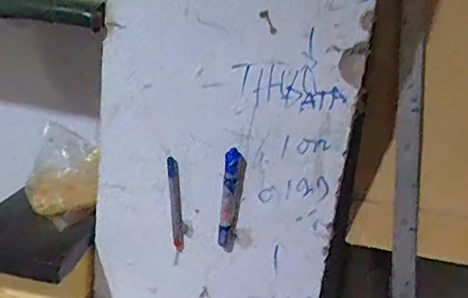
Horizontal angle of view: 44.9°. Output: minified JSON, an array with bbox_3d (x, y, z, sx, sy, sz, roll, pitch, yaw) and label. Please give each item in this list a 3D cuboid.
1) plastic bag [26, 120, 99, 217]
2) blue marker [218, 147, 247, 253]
[{"bbox_3d":[-0.268,0.034,0.891,0.106,0.079,0.190,1,19,-18],"label":"plastic bag"},{"bbox_3d":[-0.004,0.068,0.739,0.024,0.140,0.022,10,19,8],"label":"blue marker"}]

